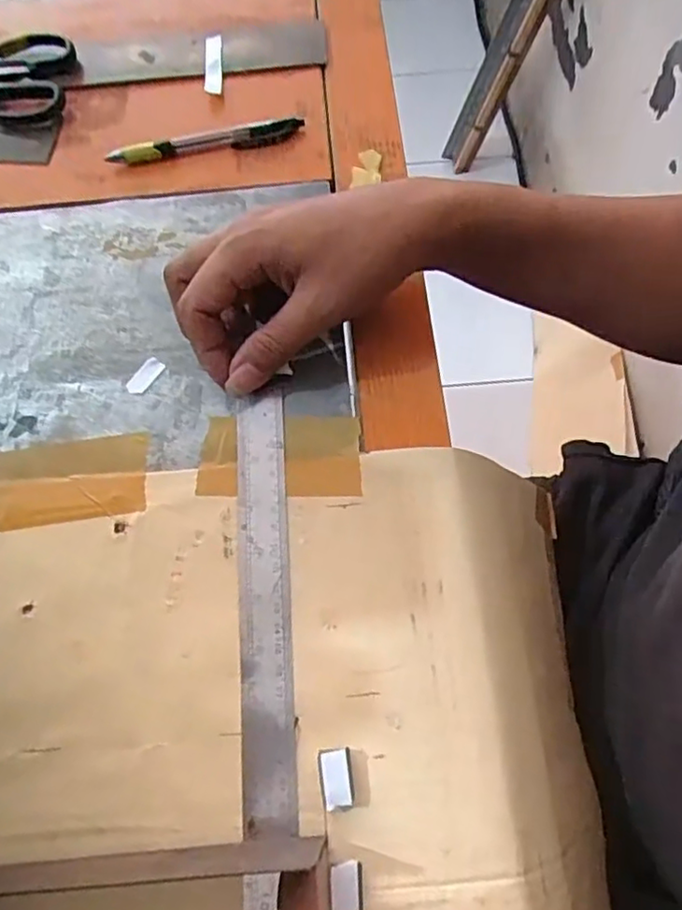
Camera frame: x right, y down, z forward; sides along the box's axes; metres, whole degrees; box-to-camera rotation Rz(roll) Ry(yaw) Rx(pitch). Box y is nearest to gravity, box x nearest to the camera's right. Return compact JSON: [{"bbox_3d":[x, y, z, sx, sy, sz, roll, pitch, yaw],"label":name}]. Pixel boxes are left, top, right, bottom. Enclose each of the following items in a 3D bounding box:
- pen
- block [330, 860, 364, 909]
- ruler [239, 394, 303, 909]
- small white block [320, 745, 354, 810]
[{"bbox_3d":[-0.091,-0.212,0.421,0.130,0.013,0.018,-10,69,-2],"label":"pen"},{"bbox_3d":[0.003,0.185,0.266,0.014,0.004,0.019,-2,69,1],"label":"block"},{"bbox_3d":[-0.024,0.248,0.243,0.027,0.006,0.598,-4,68,1],"label":"ruler"},{"bbox_3d":[-0.002,0.145,0.280,0.014,0.007,0.024,-6,69,-1],"label":"small white block"}]

